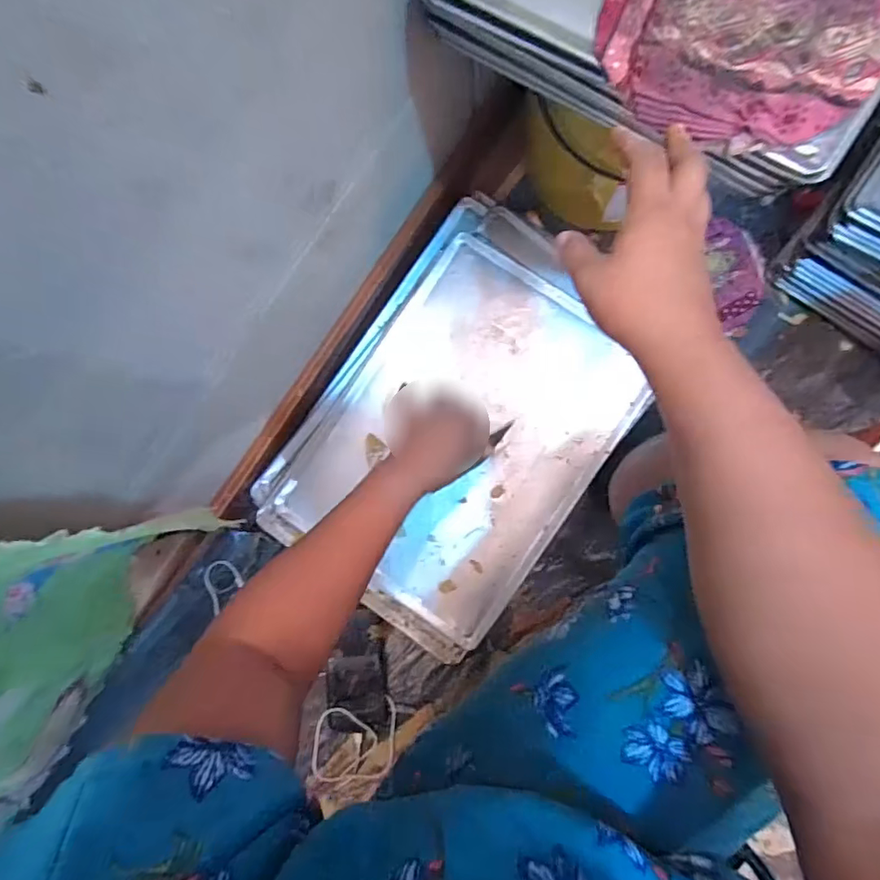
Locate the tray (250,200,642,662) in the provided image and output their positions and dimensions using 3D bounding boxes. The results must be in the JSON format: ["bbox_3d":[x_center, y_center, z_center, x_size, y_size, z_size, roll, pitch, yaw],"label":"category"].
[{"bbox_3d":[0.028,-0.028,0.694,0.372,0.042,0.536,36,88,9],"label":"tray"}]

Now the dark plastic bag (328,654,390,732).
[{"bbox_3d":[-0.121,0.369,0.751,0.080,0.021,0.102,-11,83,5],"label":"dark plastic bag"}]

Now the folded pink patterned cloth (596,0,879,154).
[{"bbox_3d":[0.200,-0.278,0.338,0.172,0.022,0.162,22,86,8],"label":"folded pink patterned cloth"}]

